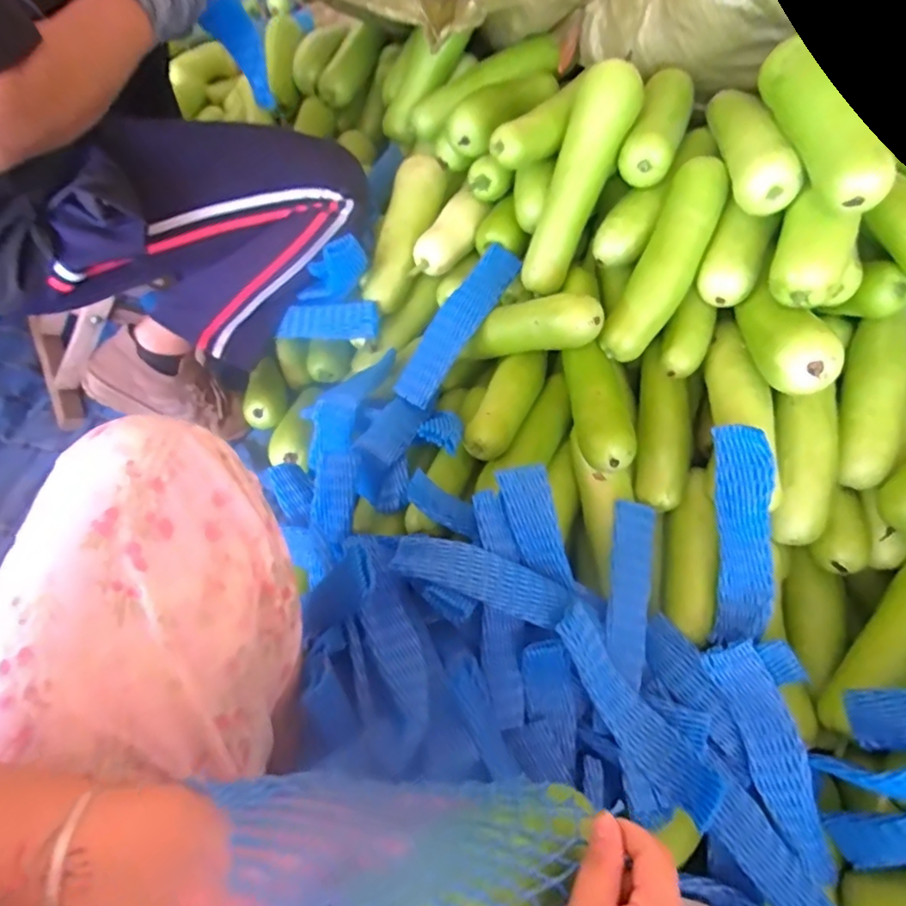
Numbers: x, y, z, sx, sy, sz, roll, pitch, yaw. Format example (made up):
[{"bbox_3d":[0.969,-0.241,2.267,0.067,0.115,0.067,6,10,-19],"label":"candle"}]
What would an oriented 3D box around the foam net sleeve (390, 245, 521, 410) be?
[{"bbox_3d":[0.007,-0.165,0.722,0.054,0.030,0.237,32,83,19],"label":"foam net sleeve"}]

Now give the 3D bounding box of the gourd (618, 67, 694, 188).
[{"bbox_3d":[0.244,-0.388,0.675,0.058,0.049,0.180,18,60,11],"label":"gourd"}]

